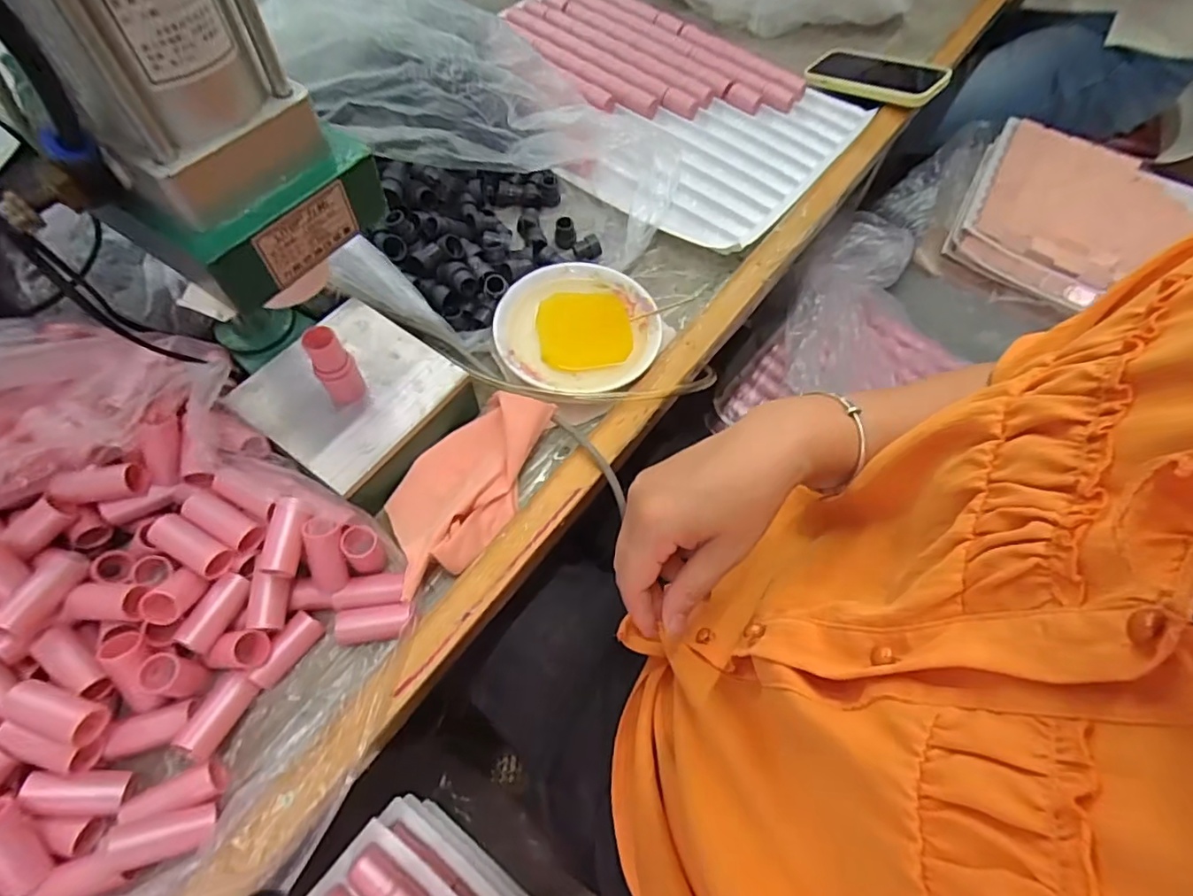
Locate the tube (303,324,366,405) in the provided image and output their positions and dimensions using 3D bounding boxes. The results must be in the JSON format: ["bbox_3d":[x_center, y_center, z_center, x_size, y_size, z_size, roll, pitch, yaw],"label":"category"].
[{"bbox_3d":[-0.174,-0.052,0.390,0.025,0.062,0.023,1,62,-3],"label":"tube"}]

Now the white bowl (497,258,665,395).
[{"bbox_3d":[-0.015,-0.096,0.490,0.131,0.036,0.122,1,62,-3],"label":"white bowl"}]

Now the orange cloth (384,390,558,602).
[{"bbox_3d":[-0.094,0.023,0.411,0.079,0.031,0.149,33,65,14],"label":"orange cloth"}]

